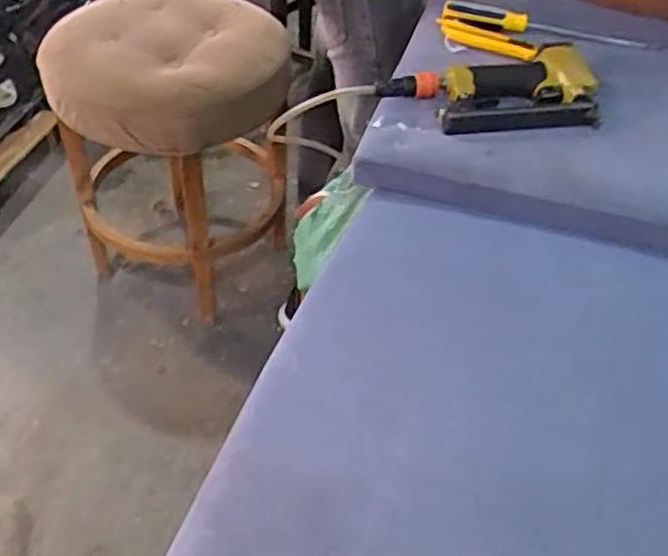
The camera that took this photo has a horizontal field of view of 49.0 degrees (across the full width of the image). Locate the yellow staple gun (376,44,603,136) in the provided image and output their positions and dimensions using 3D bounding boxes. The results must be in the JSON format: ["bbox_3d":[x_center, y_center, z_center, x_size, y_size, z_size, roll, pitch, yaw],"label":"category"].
[{"bbox_3d":[0.178,-0.211,0.832,0.235,0.041,0.136,-5,45,-8],"label":"yellow staple gun"}]

